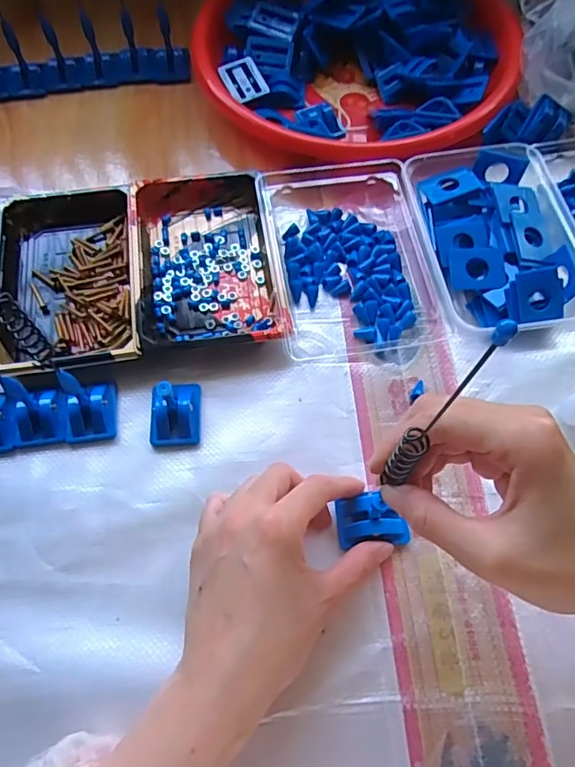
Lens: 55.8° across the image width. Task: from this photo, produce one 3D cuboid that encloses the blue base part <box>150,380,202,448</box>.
[{"bbox_3d":[-0.078,0.014,0.362,0.033,0.043,0.045,-3,65,-1],"label":"blue base part"}]

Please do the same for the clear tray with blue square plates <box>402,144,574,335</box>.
[{"bbox_3d":[0.158,-0.111,0.415,0.109,0.033,0.158,-9,65,-4],"label":"clear tray with blue square plates"}]

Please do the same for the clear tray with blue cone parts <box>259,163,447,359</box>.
[{"bbox_3d":[0.047,-0.104,0.419,0.118,0.028,0.167,-9,65,-4],"label":"clear tray with blue cone parts"}]

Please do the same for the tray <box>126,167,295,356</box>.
[{"bbox_3d":[-0.065,-0.096,0.421,0.102,0.023,0.160,-9,65,-4],"label":"tray"}]

